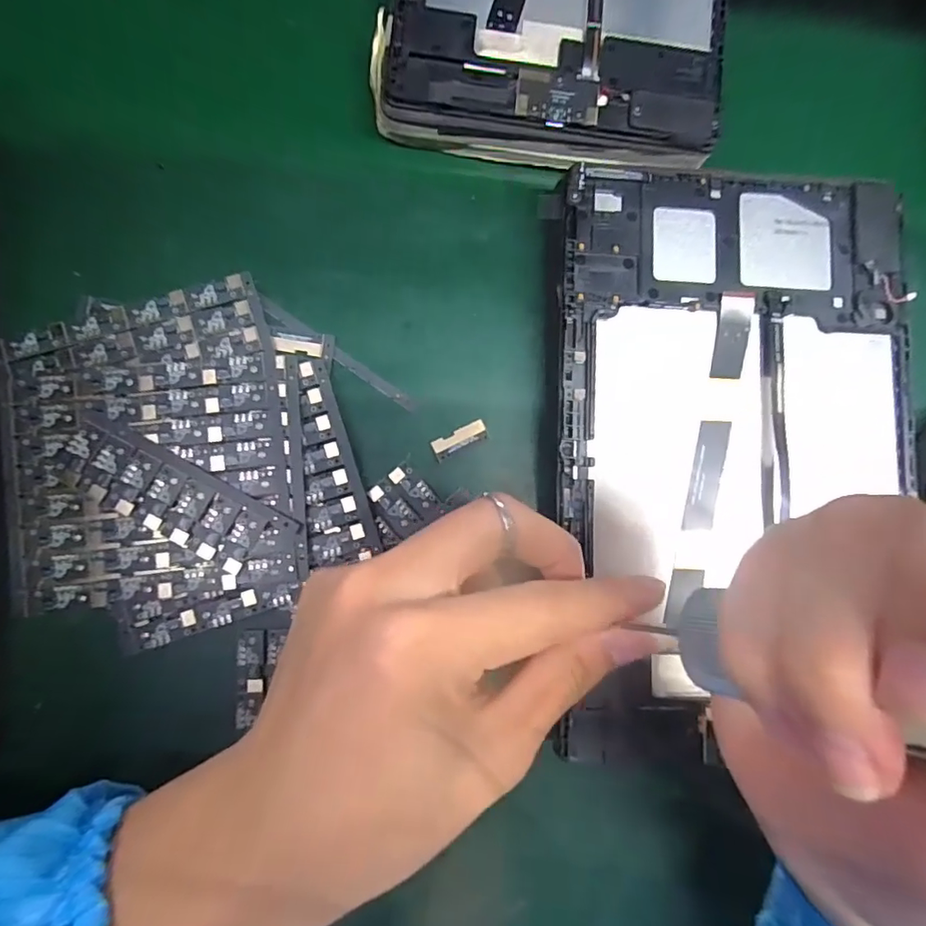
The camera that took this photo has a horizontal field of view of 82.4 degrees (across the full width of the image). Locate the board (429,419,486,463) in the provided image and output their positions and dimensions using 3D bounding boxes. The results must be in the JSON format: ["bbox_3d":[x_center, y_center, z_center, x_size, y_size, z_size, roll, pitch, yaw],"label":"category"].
[{"bbox_3d":[-0.001,-0.010,0.236,0.026,0.004,0.009,-28,87,-7],"label":"board"}]

